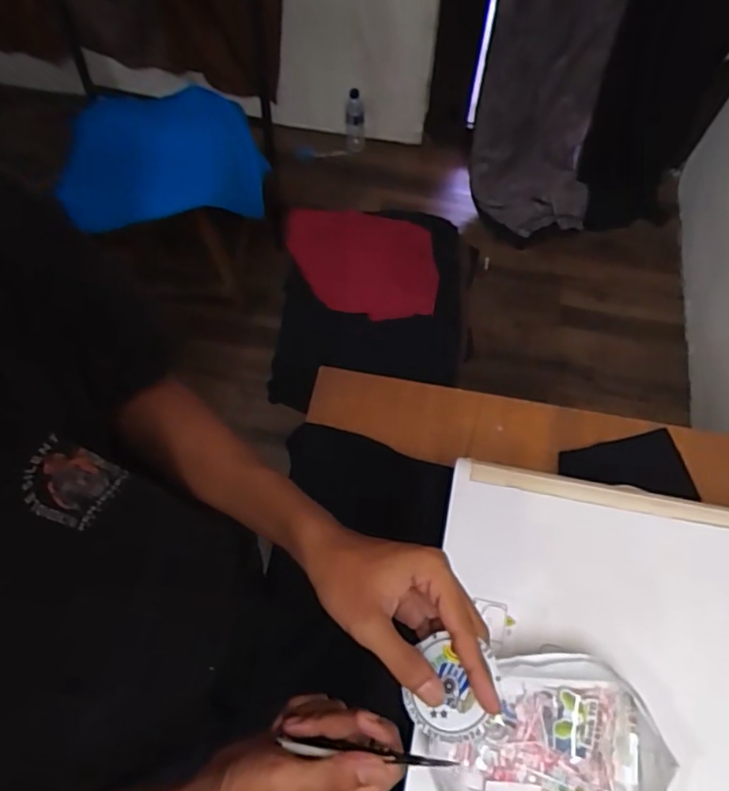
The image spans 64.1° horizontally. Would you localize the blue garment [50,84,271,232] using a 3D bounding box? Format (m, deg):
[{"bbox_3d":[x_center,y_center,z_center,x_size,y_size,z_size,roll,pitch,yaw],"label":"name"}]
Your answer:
[{"bbox_3d":[-0.565,-0.609,1.548,0.641,0.196,0.284,3,67,22],"label":"blue garment"}]

